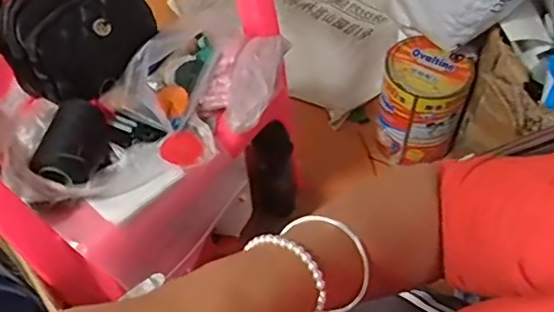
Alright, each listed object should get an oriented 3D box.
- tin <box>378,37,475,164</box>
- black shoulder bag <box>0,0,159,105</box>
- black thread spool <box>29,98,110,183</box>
[{"bbox_3d":[0.268,-0.096,1.060,0.146,0.205,0.130,12,54,11],"label":"tin"},{"bbox_3d":[-0.268,-0.170,0.775,0.208,0.180,0.090,-42,27,-22],"label":"black shoulder bag"},{"bbox_3d":[-0.259,-0.014,0.717,0.061,0.067,0.117,5,53,5],"label":"black thread spool"}]

